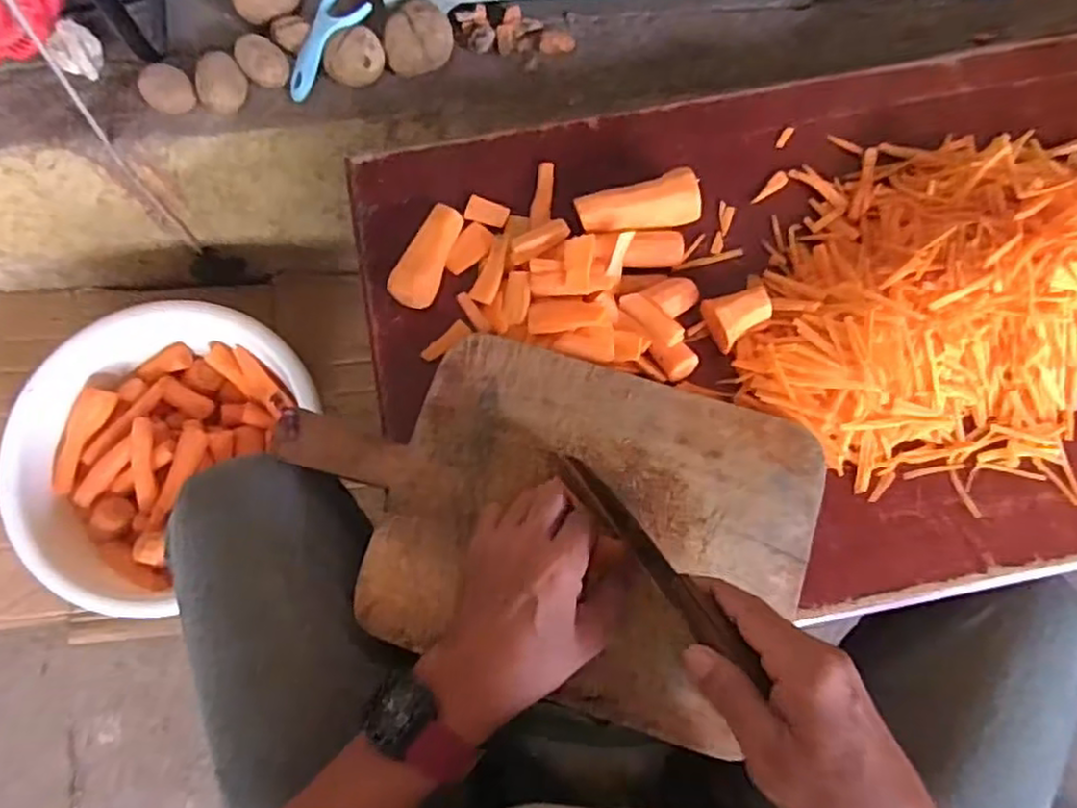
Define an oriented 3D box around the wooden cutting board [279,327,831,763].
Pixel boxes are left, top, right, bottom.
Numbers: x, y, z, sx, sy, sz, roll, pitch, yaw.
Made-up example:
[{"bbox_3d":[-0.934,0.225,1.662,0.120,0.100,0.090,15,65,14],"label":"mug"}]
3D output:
[{"bbox_3d":[0.001,0.074,0.493,0.369,0.013,0.233,17,76,5],"label":"wooden cutting board"}]

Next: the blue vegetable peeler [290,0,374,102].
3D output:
[{"bbox_3d":[-0.219,-0.361,0.696,0.049,0.020,0.117,39,102,10],"label":"blue vegetable peeler"}]

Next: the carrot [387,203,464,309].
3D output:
[{"bbox_3d":[-0.088,-0.120,0.555,0.032,0.019,0.089,21,76,6],"label":"carrot"}]

